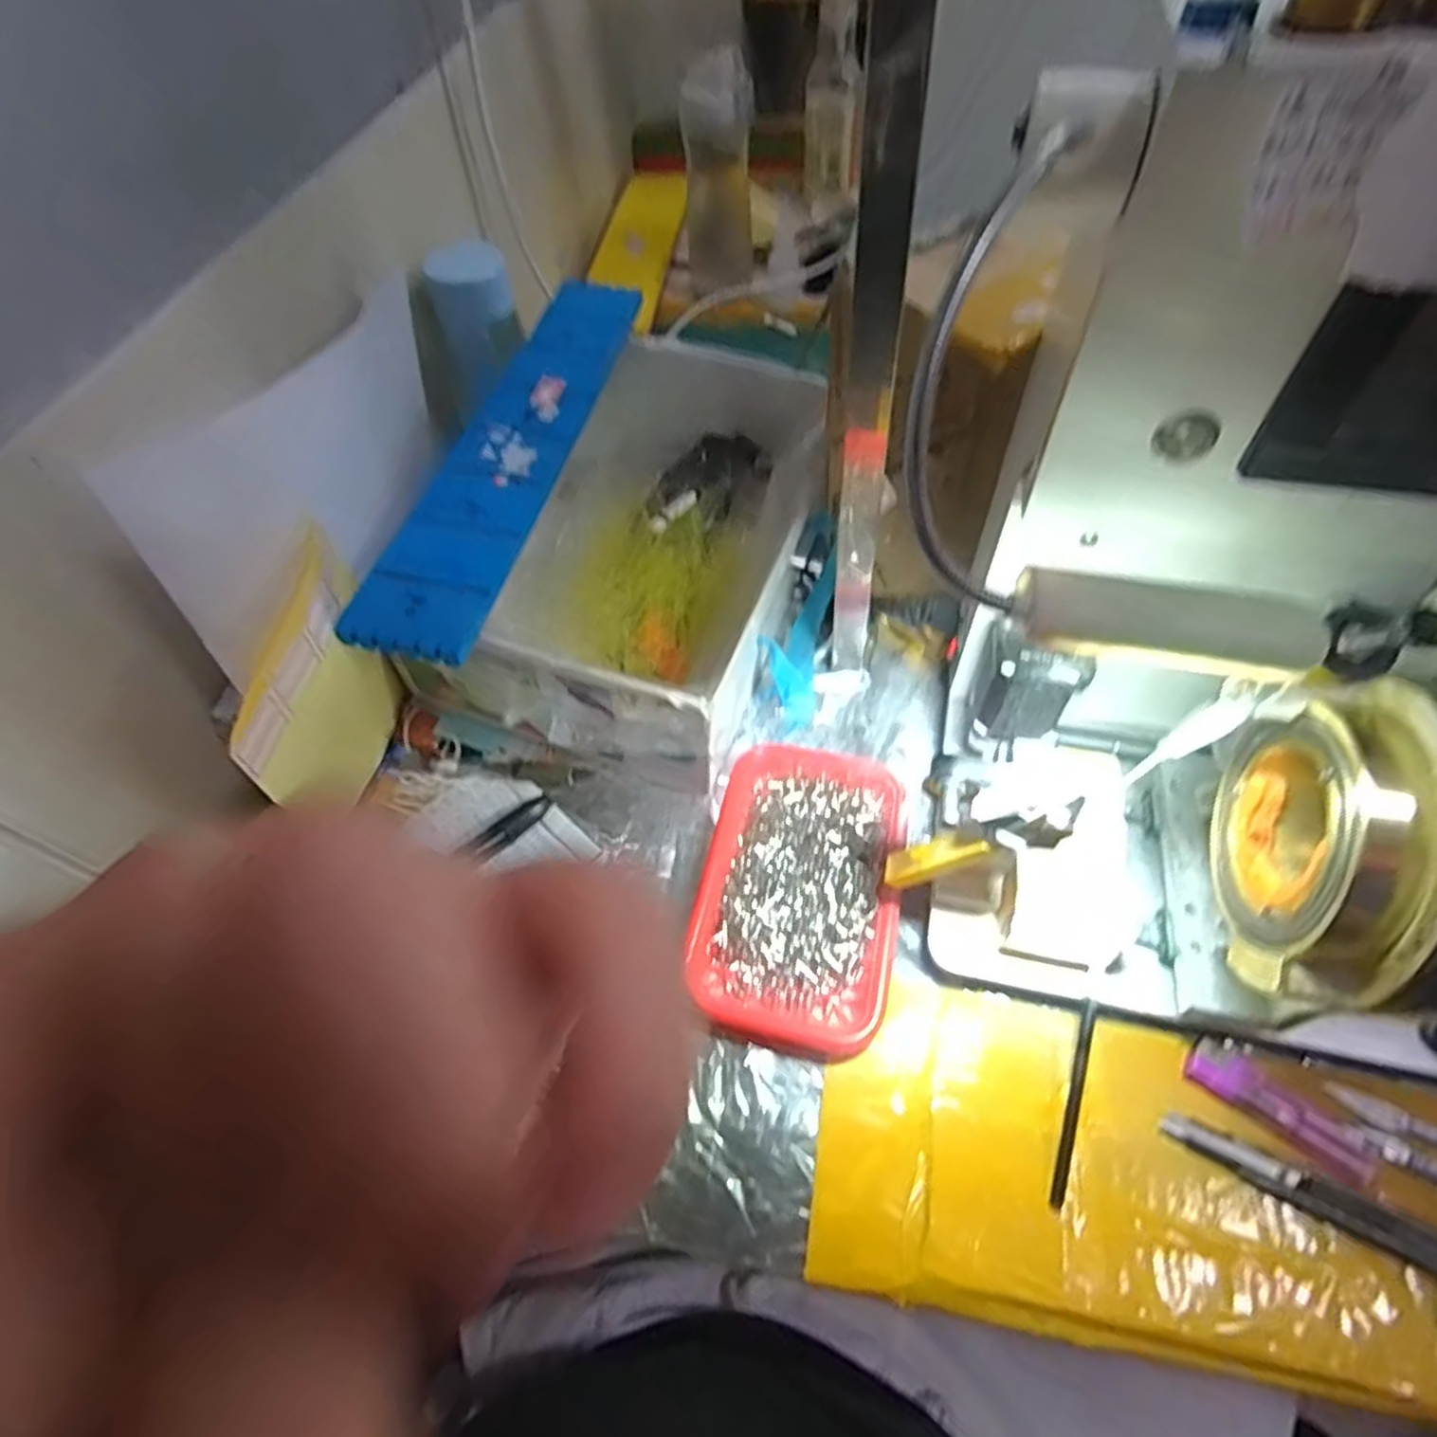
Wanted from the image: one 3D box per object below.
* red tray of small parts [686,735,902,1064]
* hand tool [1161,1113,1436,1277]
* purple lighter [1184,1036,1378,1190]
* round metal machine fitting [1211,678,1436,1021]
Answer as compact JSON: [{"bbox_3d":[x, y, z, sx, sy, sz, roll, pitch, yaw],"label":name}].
[{"bbox_3d":[0.047,0.091,0.418,0.104,0.014,0.171,10,58,11],"label":"red tray of small parts"},{"bbox_3d":[0.278,0.215,0.319,0.157,0.008,0.017,20,60,17],"label":"hand tool"},{"bbox_3d":[0.259,0.182,0.344,0.074,0.010,0.022,34,65,24],"label":"purple lighter"},{"bbox_3d":[0.226,0.044,0.264,0.041,0.098,0.106,6,57,9],"label":"round metal machine fitting"}]

